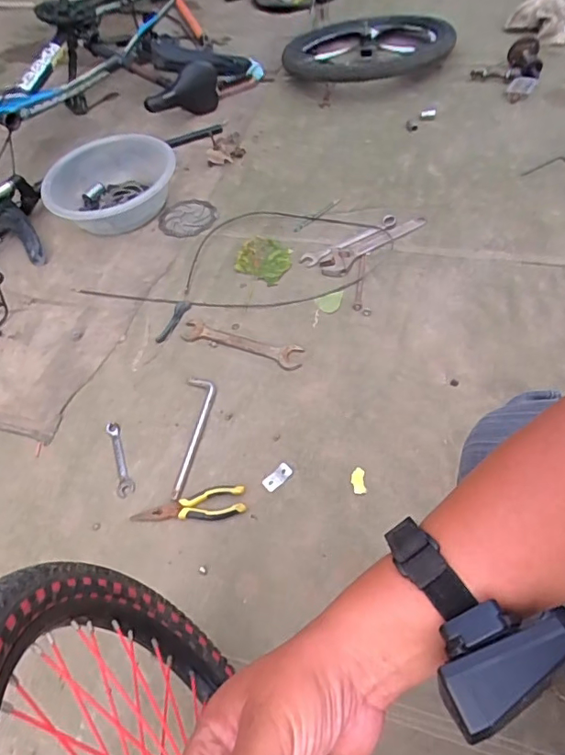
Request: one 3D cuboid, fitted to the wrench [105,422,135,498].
[{"bbox_3d":[-0.297,0.147,0.925,0.032,0.015,0.140,-22,61,-2],"label":"wrench"}]

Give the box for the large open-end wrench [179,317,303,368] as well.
[{"bbox_3d":[-0.087,-0.072,1.051,0.277,0.013,0.062,16,48,20],"label":"large open-end wrench"}]

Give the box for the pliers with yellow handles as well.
[{"bbox_3d":[-0.156,0.212,0.841,0.186,0.027,0.059,-7,53,0],"label":"pliers with yellow handles"}]

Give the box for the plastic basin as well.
[{"bbox_3d":[-0.460,-0.500,1.358,0.313,0.155,0.313,-4,54,6],"label":"plastic basin"}]

